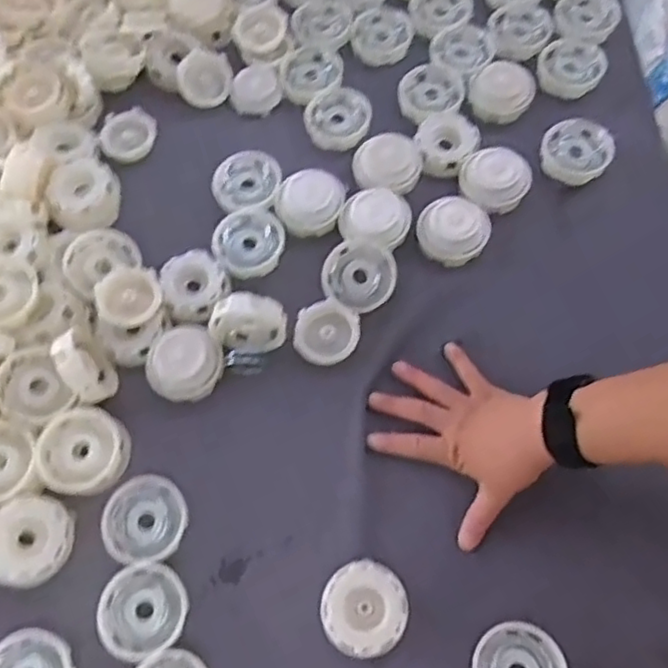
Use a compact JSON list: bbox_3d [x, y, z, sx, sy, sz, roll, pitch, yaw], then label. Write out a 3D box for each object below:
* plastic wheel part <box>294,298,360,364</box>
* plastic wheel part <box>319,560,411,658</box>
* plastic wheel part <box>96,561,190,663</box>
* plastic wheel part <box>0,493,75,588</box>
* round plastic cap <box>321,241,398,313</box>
[{"bbox_3d":[-0.006,-0.002,0.546,0.054,0.013,0.052,1,64,4],"label":"plastic wheel part"},{"bbox_3d":[0.022,0.196,0.472,0.059,0.029,0.060,-1,64,3],"label":"plastic wheel part"},{"bbox_3d":[-0.138,0.201,0.479,0.060,0.021,0.061,-1,64,3],"label":"plastic wheel part"},{"bbox_3d":[-0.225,0.151,0.487,0.056,0.028,0.063,-5,63,1],"label":"plastic wheel part"},{"bbox_3d":[0.020,-0.047,0.556,0.063,0.011,0.055,23,85,20],"label":"round plastic cap"}]

